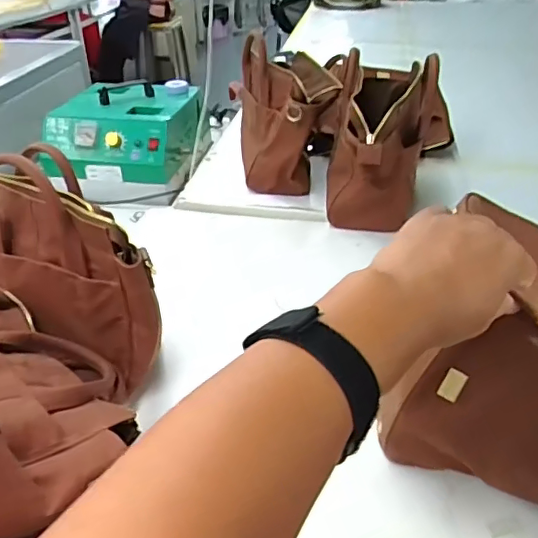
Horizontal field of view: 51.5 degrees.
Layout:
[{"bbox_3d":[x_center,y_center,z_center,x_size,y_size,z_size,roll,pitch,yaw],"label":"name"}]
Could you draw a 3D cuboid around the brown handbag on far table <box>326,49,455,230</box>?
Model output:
[{"bbox_3d":[0.175,-0.215,0.907,0.154,0.210,0.264,0,34,2],"label":"brown handbag on far table"}]

